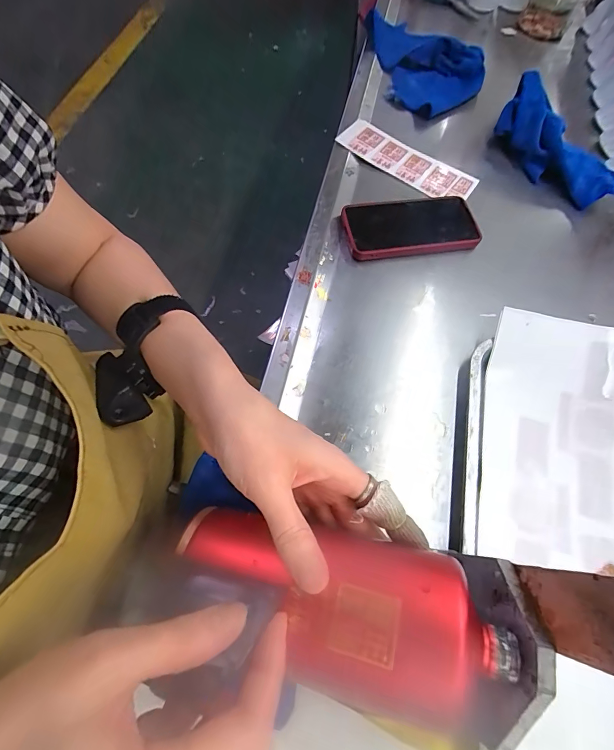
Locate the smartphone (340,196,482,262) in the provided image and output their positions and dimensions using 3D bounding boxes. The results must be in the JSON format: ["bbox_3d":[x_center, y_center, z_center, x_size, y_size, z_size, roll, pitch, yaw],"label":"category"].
[{"bbox_3d":[0.131,-0.190,0.465,0.168,0.014,0.082,-10,66,-6],"label":"smartphone"}]

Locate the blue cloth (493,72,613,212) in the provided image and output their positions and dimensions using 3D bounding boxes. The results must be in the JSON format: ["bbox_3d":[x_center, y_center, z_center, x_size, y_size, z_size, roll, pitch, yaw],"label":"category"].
[{"bbox_3d":[0.356,-0.340,0.541,0.087,0.071,0.225,-22,68,-11],"label":"blue cloth"}]

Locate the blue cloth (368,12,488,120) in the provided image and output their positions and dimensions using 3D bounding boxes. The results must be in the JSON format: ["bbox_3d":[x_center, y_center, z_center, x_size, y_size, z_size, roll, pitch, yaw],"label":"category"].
[{"bbox_3d":[0.183,-0.528,0.622,0.162,0.055,0.227,-31,70,-14],"label":"blue cloth"}]

